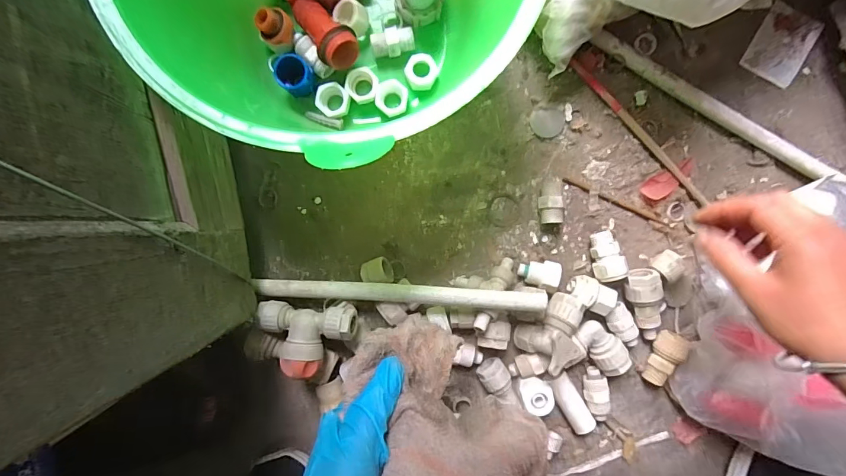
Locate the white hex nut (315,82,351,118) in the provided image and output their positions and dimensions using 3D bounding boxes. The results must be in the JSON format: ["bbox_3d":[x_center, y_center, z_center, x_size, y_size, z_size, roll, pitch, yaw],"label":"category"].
[{"bbox_3d":[-0.085,-0.131,0.390,0.030,0.021,0.031,7,94,0],"label":"white hex nut"}]

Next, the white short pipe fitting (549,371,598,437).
[{"bbox_3d":[0.148,0.162,0.405,0.023,0.020,0.066,-30,93,2],"label":"white short pipe fitting"}]

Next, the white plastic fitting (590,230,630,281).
[{"bbox_3d":[0.176,0.017,0.396,0.027,0.031,0.046,-18,93,2],"label":"white plastic fitting"}]

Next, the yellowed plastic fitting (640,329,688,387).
[{"bbox_3d":[0.238,0.119,0.403,0.025,0.026,0.054,25,94,-1],"label":"yellowed plastic fitting"}]

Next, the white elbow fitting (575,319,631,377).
[{"bbox_3d":[0.174,0.105,0.397,0.031,0.027,0.056,-37,92,3],"label":"white elbow fitting"}]

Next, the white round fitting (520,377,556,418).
[{"bbox_3d":[0.109,0.151,0.387,0.028,0.021,0.027,0,94,1],"label":"white round fitting"}]

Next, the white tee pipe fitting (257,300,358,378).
[{"bbox_3d":[-0.105,0.090,0.366,0.092,0.039,0.061,1,93,-3],"label":"white tee pipe fitting"}]

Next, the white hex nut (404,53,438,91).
[{"bbox_3d":[-0.002,-0.157,0.387,0.029,0.018,0.031,4,94,0],"label":"white hex nut"}]

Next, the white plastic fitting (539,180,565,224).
[{"bbox_3d":[0.124,-0.034,0.394,0.023,0.025,0.041,-3,94,1],"label":"white plastic fitting"}]

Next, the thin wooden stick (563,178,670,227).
[{"bbox_3d":[0.191,-0.036,0.403,0.111,0.005,0.006,23,94,-1],"label":"thin wooden stick"}]

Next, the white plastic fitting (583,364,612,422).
[{"bbox_3d":[0.173,0.155,0.408,0.023,0.020,0.053,-11,93,1],"label":"white plastic fitting"}]

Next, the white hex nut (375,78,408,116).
[{"bbox_3d":[-0.030,-0.133,0.388,0.028,0.015,0.032,8,94,0],"label":"white hex nut"}]

